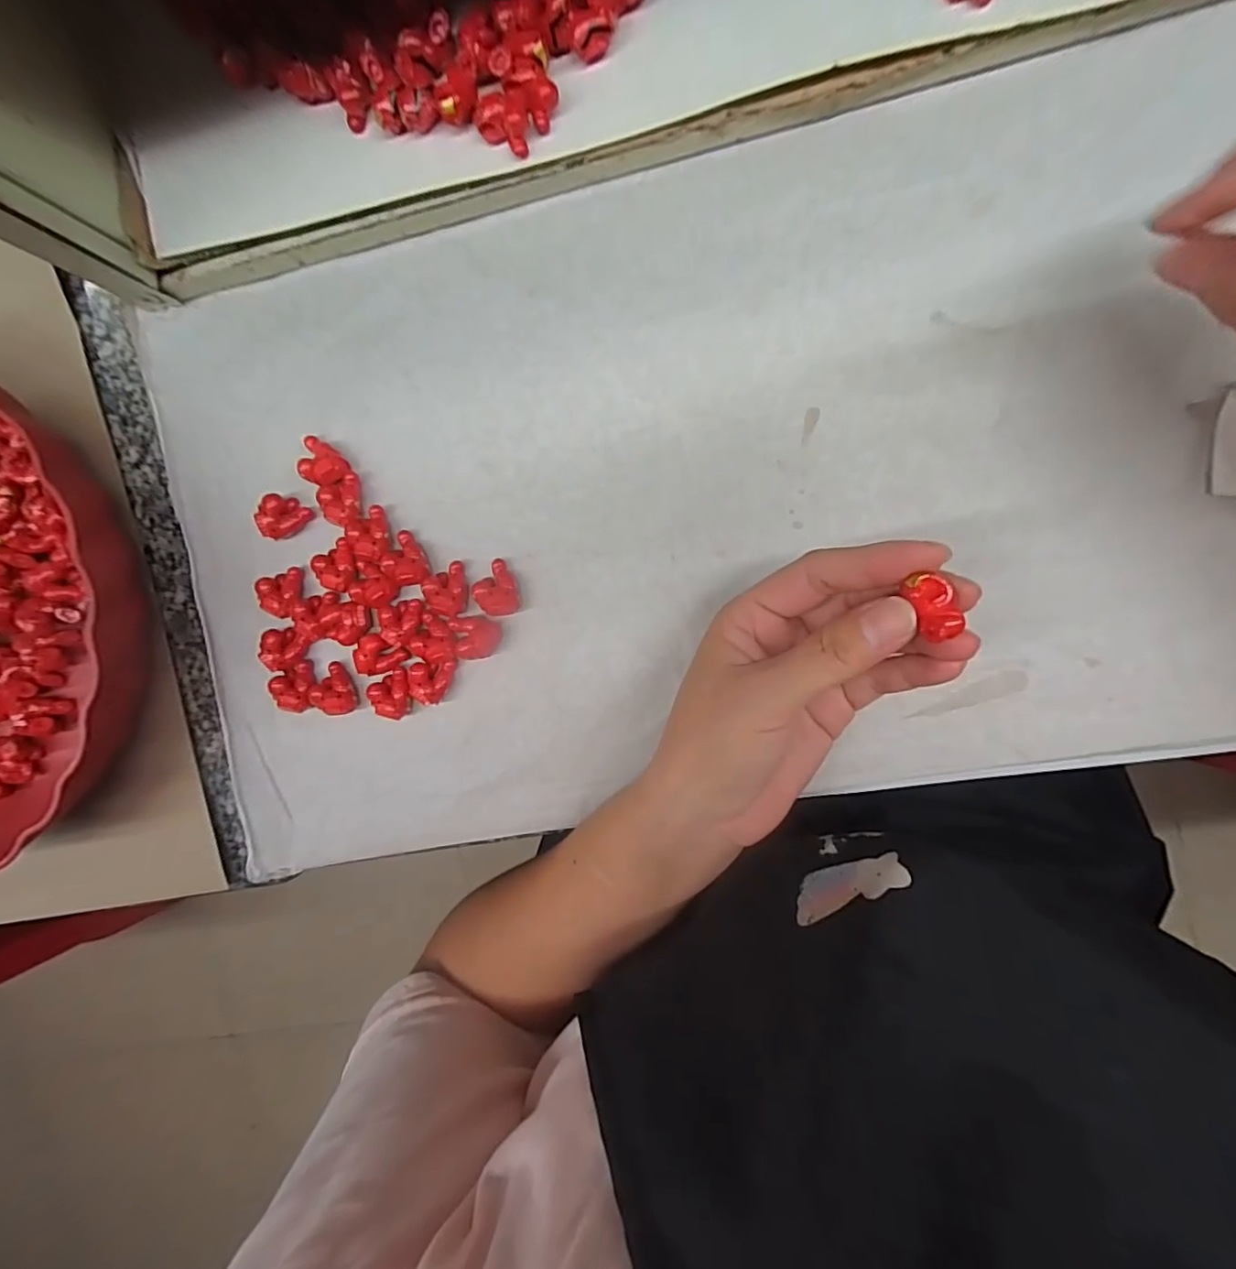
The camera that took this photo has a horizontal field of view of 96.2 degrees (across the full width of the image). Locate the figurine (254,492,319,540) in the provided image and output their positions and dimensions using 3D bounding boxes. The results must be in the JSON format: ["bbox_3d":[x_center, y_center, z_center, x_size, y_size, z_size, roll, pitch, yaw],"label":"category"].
[{"bbox_3d":[-0.154,-0.053,0.253,0.015,0.017,0.018,35,99,3],"label":"figurine"}]

